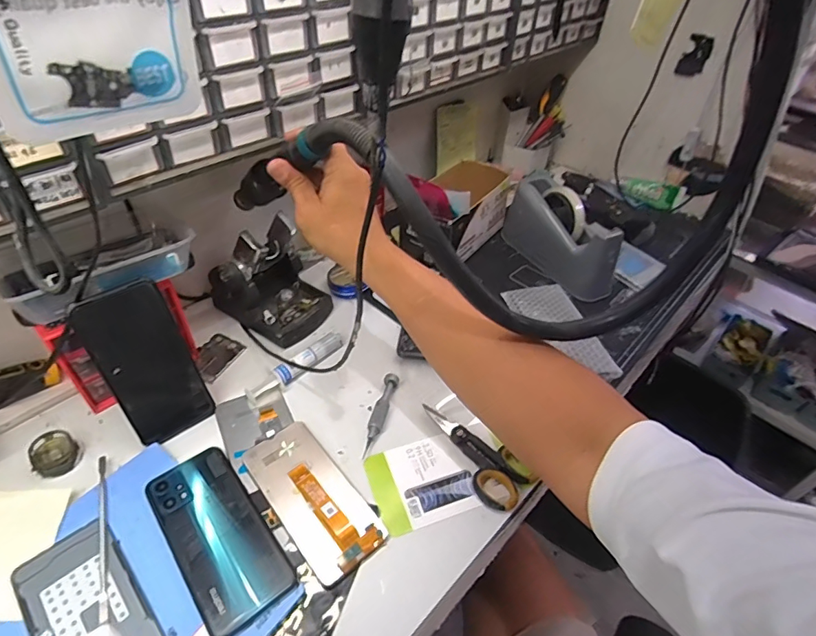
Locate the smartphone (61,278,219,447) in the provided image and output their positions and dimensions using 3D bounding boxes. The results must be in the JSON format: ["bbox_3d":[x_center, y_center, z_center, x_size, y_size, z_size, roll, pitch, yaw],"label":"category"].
[{"bbox_3d":[-0.256,0.047,0.466,0.076,0.158,0.005,-31,30,-32],"label":"smartphone"}]

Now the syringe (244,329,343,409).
[{"bbox_3d":[-0.132,0.059,0.557,0.022,0.023,0.130,36,52,29],"label":"syringe"}]

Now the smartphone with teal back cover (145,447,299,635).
[{"bbox_3d":[-0.169,0.188,0.418,0.073,0.012,0.158,-28,53,-29],"label":"smartphone with teal back cover"}]

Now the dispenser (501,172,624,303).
[{"bbox_3d":[0.232,-0.125,0.720,0.059,0.105,0.202,-18,48,-21],"label":"dispenser"}]

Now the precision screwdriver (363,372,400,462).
[{"bbox_3d":[-0.031,0.105,0.524,0.018,0.016,0.103,12,45,8],"label":"precision screwdriver"}]

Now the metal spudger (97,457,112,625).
[{"bbox_3d":[-0.268,0.186,0.413,0.008,0.004,0.156,-17,48,-21],"label":"metal spudger"}]

